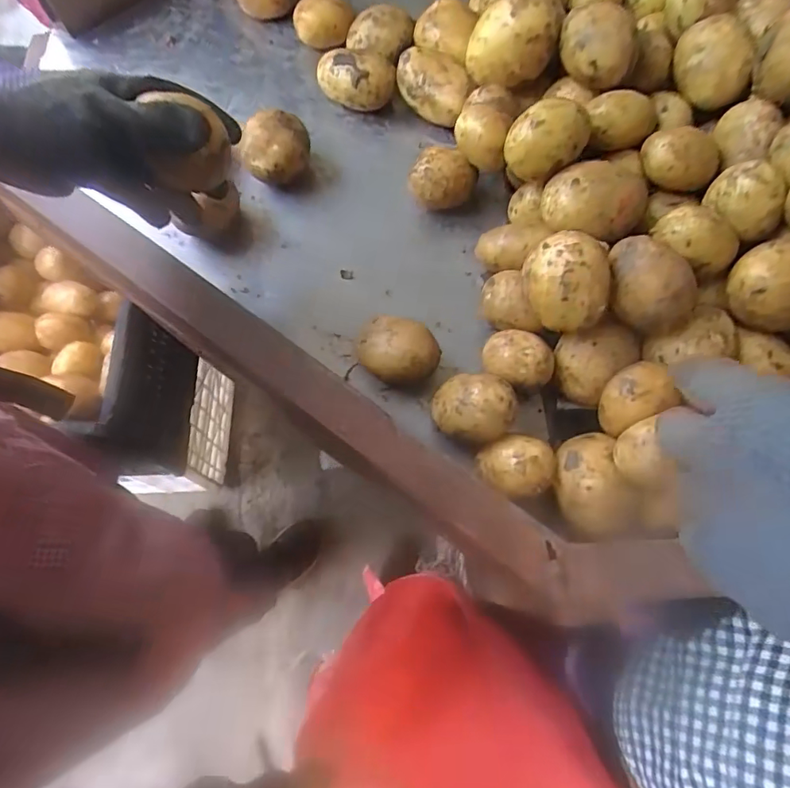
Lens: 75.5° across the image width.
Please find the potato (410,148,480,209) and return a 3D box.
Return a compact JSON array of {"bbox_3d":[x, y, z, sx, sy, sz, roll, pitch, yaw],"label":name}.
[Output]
[{"bbox_3d":[0.041,-0.186,0.443,0.053,0.043,0.038,27,72,7],"label":"potato"}]

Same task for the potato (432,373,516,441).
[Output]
[{"bbox_3d":[0.055,0.007,0.357,0.055,0.036,0.043,15,71,3],"label":"potato"}]

